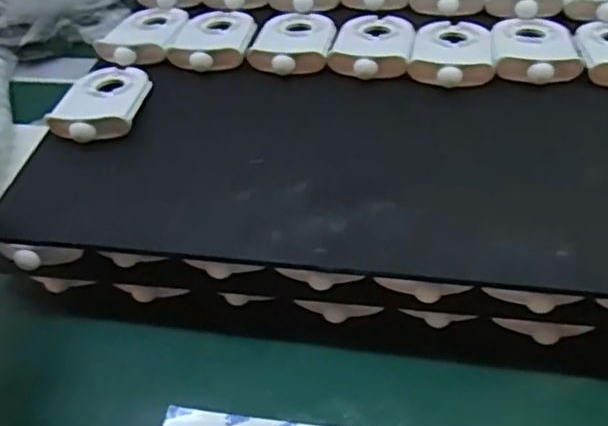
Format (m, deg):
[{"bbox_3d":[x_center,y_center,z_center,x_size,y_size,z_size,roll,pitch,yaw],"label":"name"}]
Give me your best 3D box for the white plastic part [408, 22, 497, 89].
[{"bbox_3d":[0.111,-0.122,0.470,0.059,0.014,0.081,9,47,13],"label":"white plastic part"}]

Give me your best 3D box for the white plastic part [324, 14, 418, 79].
[{"bbox_3d":[0.054,-0.132,0.485,0.058,0.012,0.088,6,47,11],"label":"white plastic part"}]

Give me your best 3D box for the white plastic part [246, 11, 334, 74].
[{"bbox_3d":[-0.007,-0.138,0.496,0.060,0.013,0.088,6,47,11],"label":"white plastic part"}]

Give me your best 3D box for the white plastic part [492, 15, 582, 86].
[{"bbox_3d":[0.169,-0.123,0.468,0.056,0.019,0.087,4,47,9],"label":"white plastic part"}]

